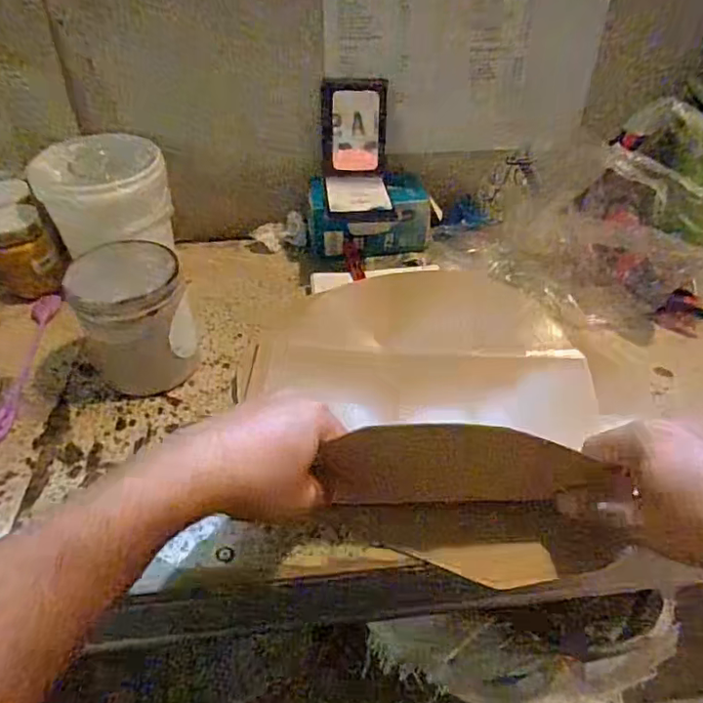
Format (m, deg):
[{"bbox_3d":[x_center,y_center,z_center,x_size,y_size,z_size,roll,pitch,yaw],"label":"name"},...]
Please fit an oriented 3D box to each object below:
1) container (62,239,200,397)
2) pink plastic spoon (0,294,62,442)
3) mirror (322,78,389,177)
[{"bbox_3d":[-0.186,-0.034,0.483,0.085,0.116,0.091,-12,44,-13],"label":"container"},{"bbox_3d":[-0.305,0.006,0.522,0.024,0.007,0.194,-8,43,-9],"label":"pink plastic spoon"},{"bbox_3d":[0.003,-0.247,0.614,0.071,0.099,0.006,-1,25,-5],"label":"mirror"}]

